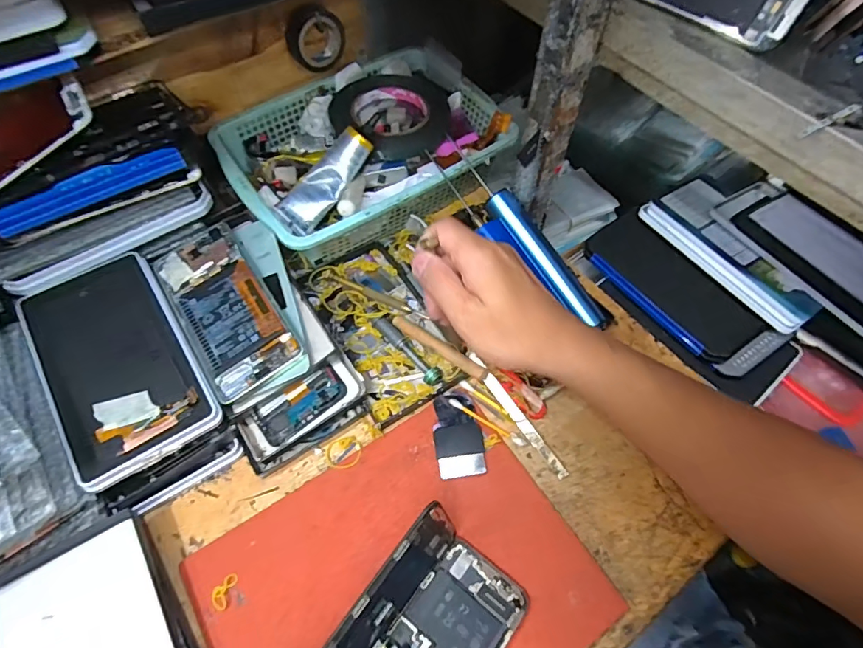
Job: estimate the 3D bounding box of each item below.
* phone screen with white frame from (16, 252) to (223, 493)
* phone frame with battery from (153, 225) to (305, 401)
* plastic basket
[{"bbox_3d":[-0.244,0.025,0.374,0.099,0.012,0.177,-31,65,-17],"label":"phone screen with white frame"},{"bbox_3d":[-0.173,-0.018,0.403,0.071,0.010,0.160,-30,64,-17],"label":"phone frame with battery"},{"bbox_3d":[-0.070,-0.178,0.506,0.265,0.063,0.191,-32,65,-18],"label":"plastic basket"}]

